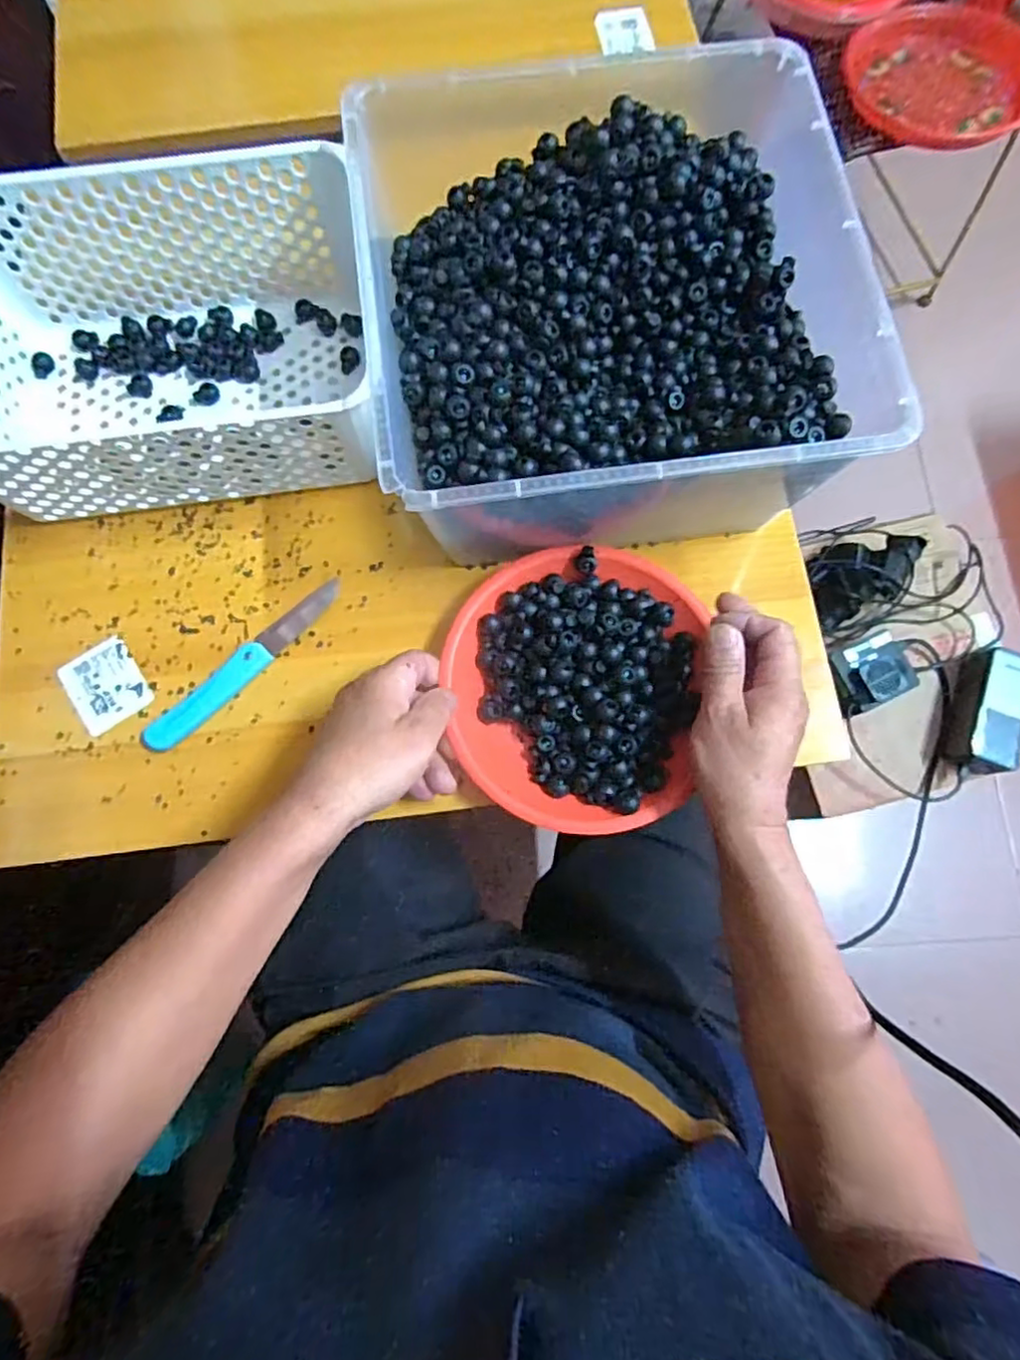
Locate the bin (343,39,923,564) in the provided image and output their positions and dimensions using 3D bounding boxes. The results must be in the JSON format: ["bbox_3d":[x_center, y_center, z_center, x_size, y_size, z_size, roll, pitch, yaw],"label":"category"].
[{"bbox_3d":[0.062,-0.238,0.445,0.288,0.135,0.299,-7,76,-2],"label":"bin"}]

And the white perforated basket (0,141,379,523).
[{"bbox_3d":[-0.247,-0.237,0.464,0.303,0.111,0.209,-8,76,-2],"label":"white perforated basket"}]

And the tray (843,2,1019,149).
[{"bbox_3d":[0.552,-0.767,0.812,0.239,0.035,0.243,0,76,0],"label":"tray"}]

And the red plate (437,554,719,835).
[{"bbox_3d":[0.042,0.003,0.441,0.167,0.031,0.188,7,76,2],"label":"red plate"}]

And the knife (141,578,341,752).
[{"bbox_3d":[-0.190,-0.014,0.464,0.027,0.011,0.169,43,80,10],"label":"knife"}]

